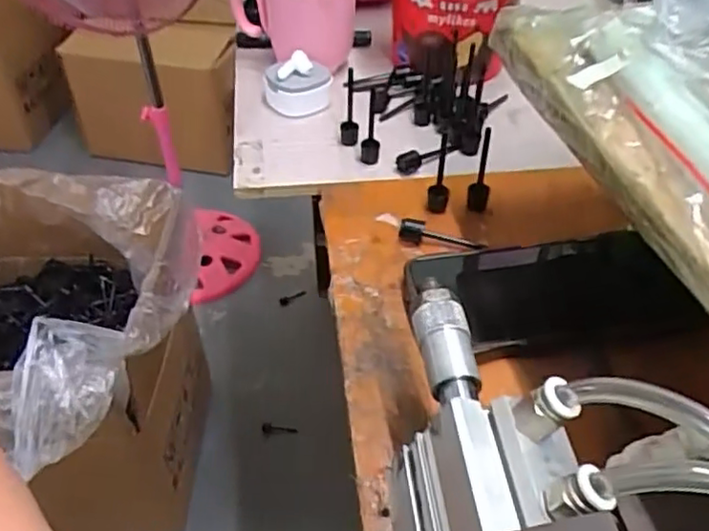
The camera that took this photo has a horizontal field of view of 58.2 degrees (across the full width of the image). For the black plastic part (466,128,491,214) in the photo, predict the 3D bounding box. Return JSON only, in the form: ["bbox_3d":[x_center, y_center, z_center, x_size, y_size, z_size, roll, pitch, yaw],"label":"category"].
[{"bbox_3d":[0.087,-0.062,0.433,0.016,0.060,0.012,-30,52,-28],"label":"black plastic part"}]

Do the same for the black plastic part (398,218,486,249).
[{"bbox_3d":[0.058,-0.018,0.418,0.056,0.014,0.012,10,45,9],"label":"black plastic part"}]

